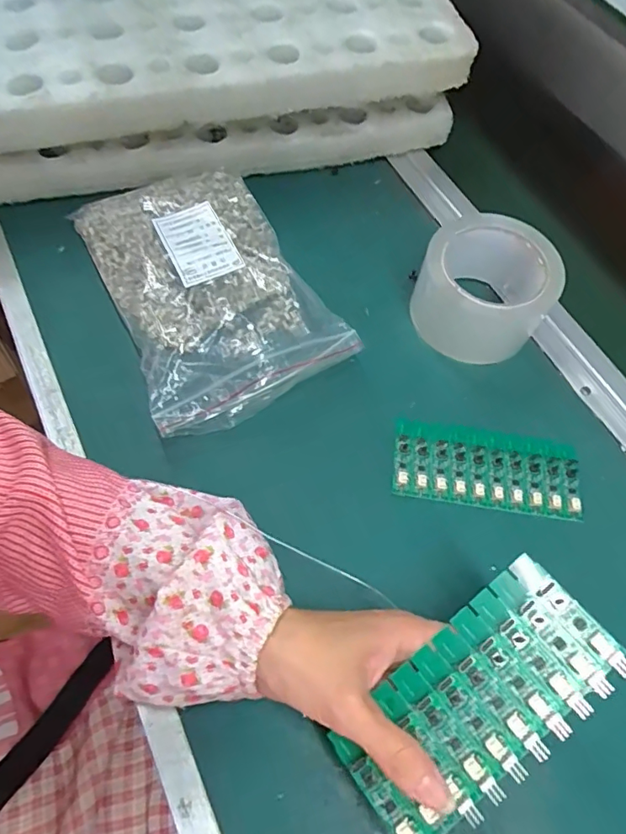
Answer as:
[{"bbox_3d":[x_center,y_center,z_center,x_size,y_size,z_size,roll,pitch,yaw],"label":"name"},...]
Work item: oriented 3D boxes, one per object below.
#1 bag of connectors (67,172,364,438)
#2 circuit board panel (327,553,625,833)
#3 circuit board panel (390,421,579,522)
[{"bbox_3d":[-0.083,-0.108,0.420,0.159,0.043,0.236,-22,66,-15],"label":"bag of connectors"},{"bbox_3d":[0.080,0.139,0.252,0.138,0.006,0.067,-40,64,-6],"label":"circuit board panel"},{"bbox_3d":[0.128,0.036,0.382,0.134,0.009,0.064,9,63,-1],"label":"circuit board panel"}]

